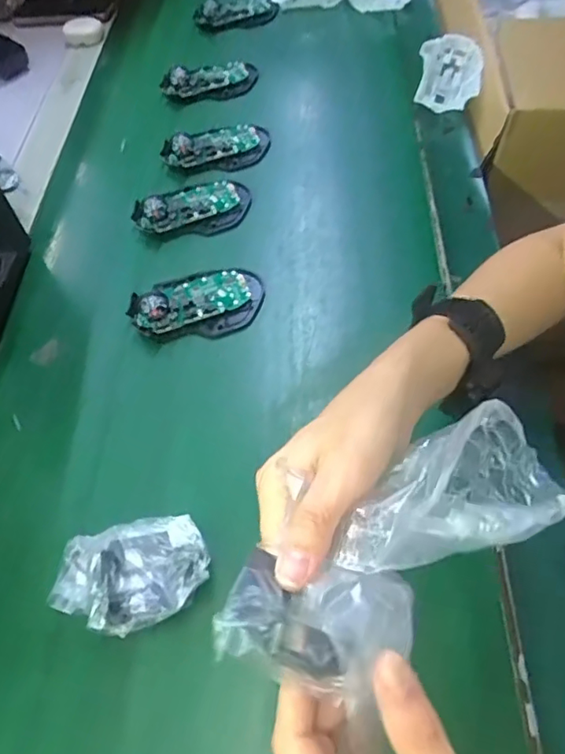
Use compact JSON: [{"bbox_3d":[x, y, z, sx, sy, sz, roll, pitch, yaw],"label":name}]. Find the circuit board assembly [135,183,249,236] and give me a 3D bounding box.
[{"bbox_3d":[-0.089,-0.169,0.562,0.110,0.027,0.063,-3,55,-2],"label":"circuit board assembly"}]

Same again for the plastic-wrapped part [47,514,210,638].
[{"bbox_3d":[-0.096,0.119,0.351,0.097,0.029,0.067,-11,56,-8],"label":"plastic-wrapped part"}]

